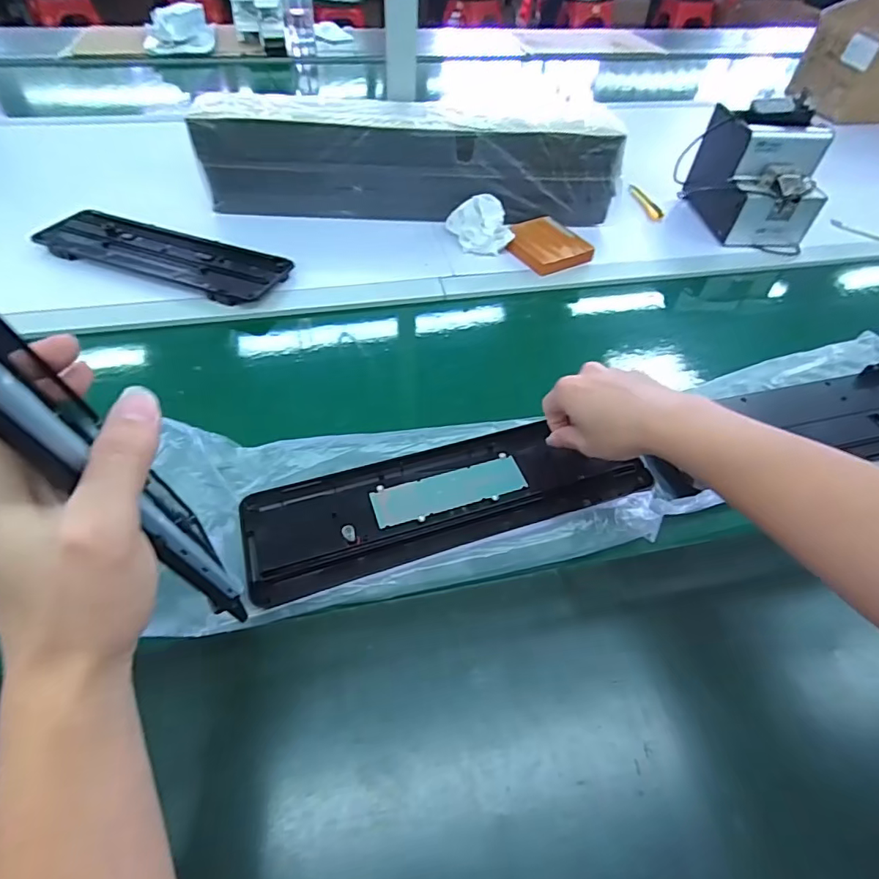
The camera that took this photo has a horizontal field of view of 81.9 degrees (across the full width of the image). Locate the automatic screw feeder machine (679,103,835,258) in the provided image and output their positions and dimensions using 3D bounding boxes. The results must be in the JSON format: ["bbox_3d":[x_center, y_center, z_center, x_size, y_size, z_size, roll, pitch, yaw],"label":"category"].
[{"bbox_3d":[0.497,-0.411,0.795,0.140,0.146,0.174,0,47,-3],"label":"automatic screw feeder machine"}]

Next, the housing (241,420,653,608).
[{"bbox_3d":[0.008,0.049,0.457,0.349,0.025,0.119,-13,51,-12],"label":"housing"}]

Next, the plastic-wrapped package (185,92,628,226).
[{"bbox_3d":[-0.038,-0.413,0.768,0.614,0.157,0.100,4,47,0],"label":"plastic-wrapped package"}]

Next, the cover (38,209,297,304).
[{"bbox_3d":[-0.376,-0.247,0.689,0.345,0.023,0.106,16,48,11],"label":"cover"}]

